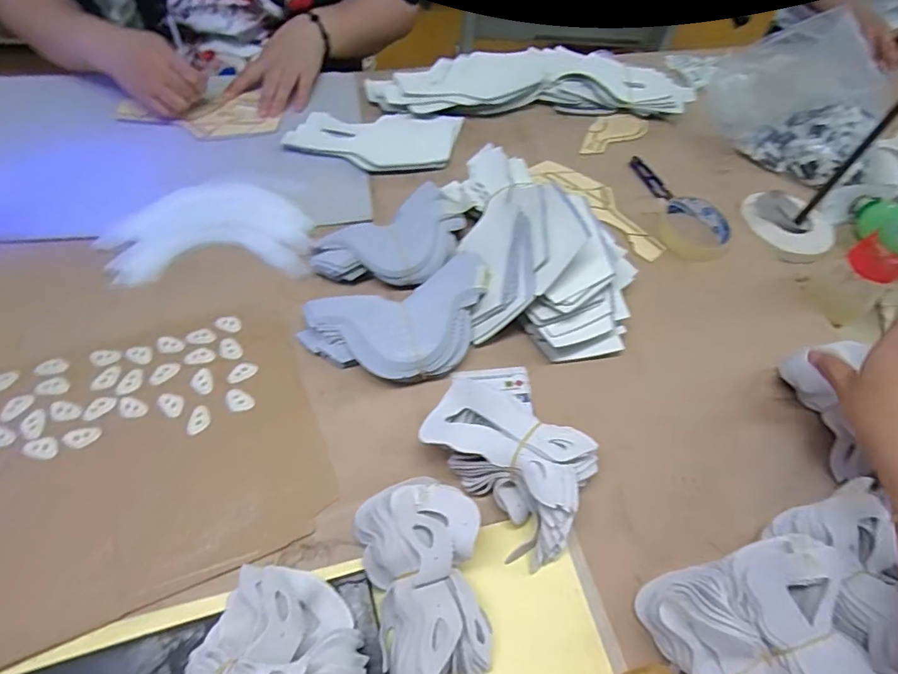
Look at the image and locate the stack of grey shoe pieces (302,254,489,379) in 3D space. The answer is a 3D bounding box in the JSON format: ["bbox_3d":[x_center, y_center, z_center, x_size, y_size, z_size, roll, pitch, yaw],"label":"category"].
[{"bbox_3d":[-0.041,-0.010,0.480,0.185,0.044,0.109,-18,61,-15],"label":"stack of grey shoe pieces"}]

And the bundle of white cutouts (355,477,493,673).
[{"bbox_3d":[-0.015,0.173,0.359,0.081,0.055,0.131,-12,59,-12],"label":"bundle of white cutouts"}]

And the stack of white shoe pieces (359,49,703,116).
[{"bbox_3d":[0.118,-0.374,0.739,0.454,0.036,0.125,-2,58,-6],"label":"stack of white shoe pieces"}]

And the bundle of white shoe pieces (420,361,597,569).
[{"bbox_3d":[0.058,0.086,0.421,0.121,0.062,0.159,-35,66,-23],"label":"bundle of white shoe pieces"}]

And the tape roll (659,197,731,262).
[{"bbox_3d":[0.298,-0.131,0.611,0.080,0.021,0.089,-2,58,-6],"label":"tape roll"}]

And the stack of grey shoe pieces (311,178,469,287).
[{"bbox_3d":[-0.054,-0.101,0.545,0.172,0.035,0.112,-34,66,-23],"label":"stack of grey shoe pieces"}]

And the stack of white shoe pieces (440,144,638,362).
[{"bbox_3d":[0.100,-0.105,0.533,0.181,0.086,0.256,-7,58,-9],"label":"stack of white shoe pieces"}]

